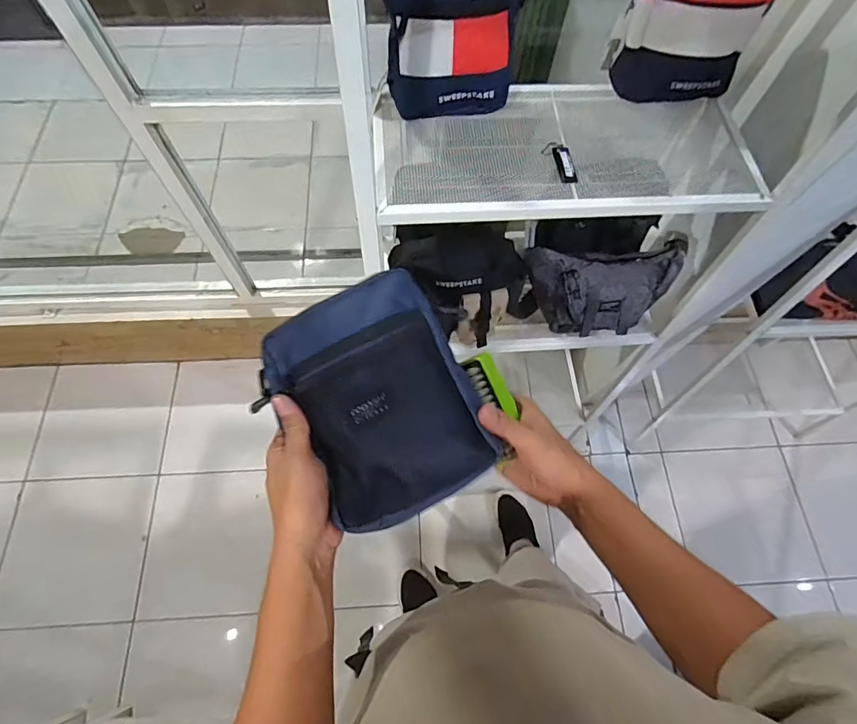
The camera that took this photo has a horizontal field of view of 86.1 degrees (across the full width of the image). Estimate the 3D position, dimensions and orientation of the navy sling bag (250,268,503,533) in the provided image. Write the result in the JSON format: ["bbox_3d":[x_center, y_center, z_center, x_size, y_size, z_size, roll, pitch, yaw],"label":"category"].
[{"bbox_3d":[-0.048,0.030,0.394,0.159,0.054,0.200,-27,71,-13],"label":"navy sling bag"}]

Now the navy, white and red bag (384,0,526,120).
[{"bbox_3d":[0.024,-0.440,0.592,0.162,0.163,0.136,-9,68,-6],"label":"navy, white and red bag"}]

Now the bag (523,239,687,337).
[{"bbox_3d":[0.328,-0.145,0.886,0.296,0.110,0.166,-5,112,-5],"label":"bag"}]

